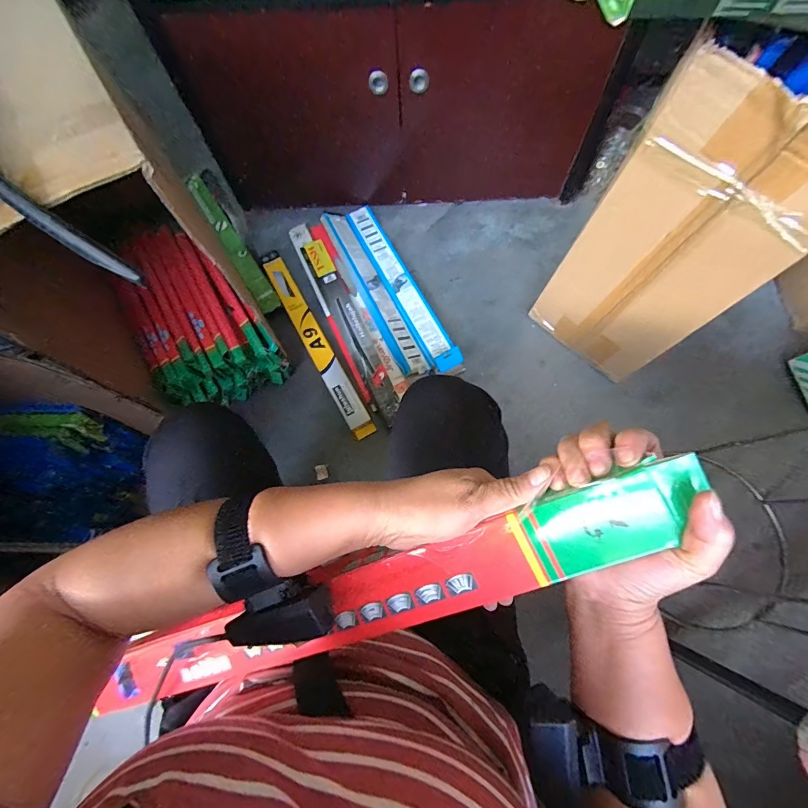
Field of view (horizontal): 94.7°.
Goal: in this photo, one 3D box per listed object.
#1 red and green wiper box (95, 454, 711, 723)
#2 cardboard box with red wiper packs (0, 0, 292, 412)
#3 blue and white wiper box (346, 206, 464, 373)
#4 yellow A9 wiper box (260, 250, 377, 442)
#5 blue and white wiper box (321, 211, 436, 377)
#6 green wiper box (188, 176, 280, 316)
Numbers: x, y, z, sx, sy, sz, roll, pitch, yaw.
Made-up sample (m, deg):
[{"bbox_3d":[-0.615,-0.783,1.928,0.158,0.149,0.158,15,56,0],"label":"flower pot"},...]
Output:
[{"bbox_3d":[-0.077,0.179,0.308,0.546,0.045,0.058,-29,70,19],"label":"red and green wiper box"},{"bbox_3d":[-0.548,-0.328,0.717,0.298,0.529,0.724,-30,72,-7],"label":"cardboard box with red wiper packs"},{"bbox_3d":[-0.008,-0.312,0.959,0.082,0.036,0.545,-27,72,-6],"label":"blue and white wiper box"},{"bbox_3d":[-0.225,-0.164,0.930,0.061,0.033,0.570,-30,72,-7],"label":"yellow A9 wiper box"},{"bbox_3d":[-0.078,-0.295,0.946,0.070,0.020,0.520,-25,72,-6],"label":"blue and white wiper box"},{"bbox_3d":[-0.469,-0.444,0.999,0.049,0.039,0.501,-32,73,-8],"label":"green wiper box"}]

